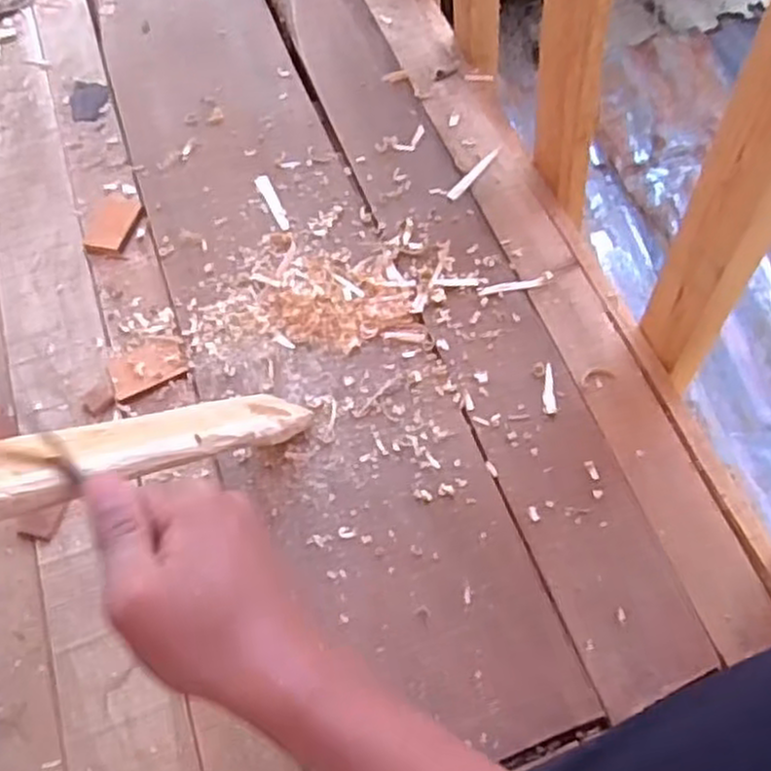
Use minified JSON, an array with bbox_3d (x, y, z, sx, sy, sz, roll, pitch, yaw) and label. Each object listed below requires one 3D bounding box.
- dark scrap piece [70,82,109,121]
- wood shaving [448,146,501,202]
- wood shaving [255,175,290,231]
[{"bbox_3d":[-0.321,-0.307,0.843,0.043,0.004,0.057,2,62,5],"label":"dark scrap piece"},{"bbox_3d":[0.084,-0.200,0.733,0.010,0.004,0.080,34,69,20],"label":"wood shaving"},{"bbox_3d":[-0.107,-0.176,0.748,0.013,0.004,0.074,-25,63,-9],"label":"wood shaving"}]

